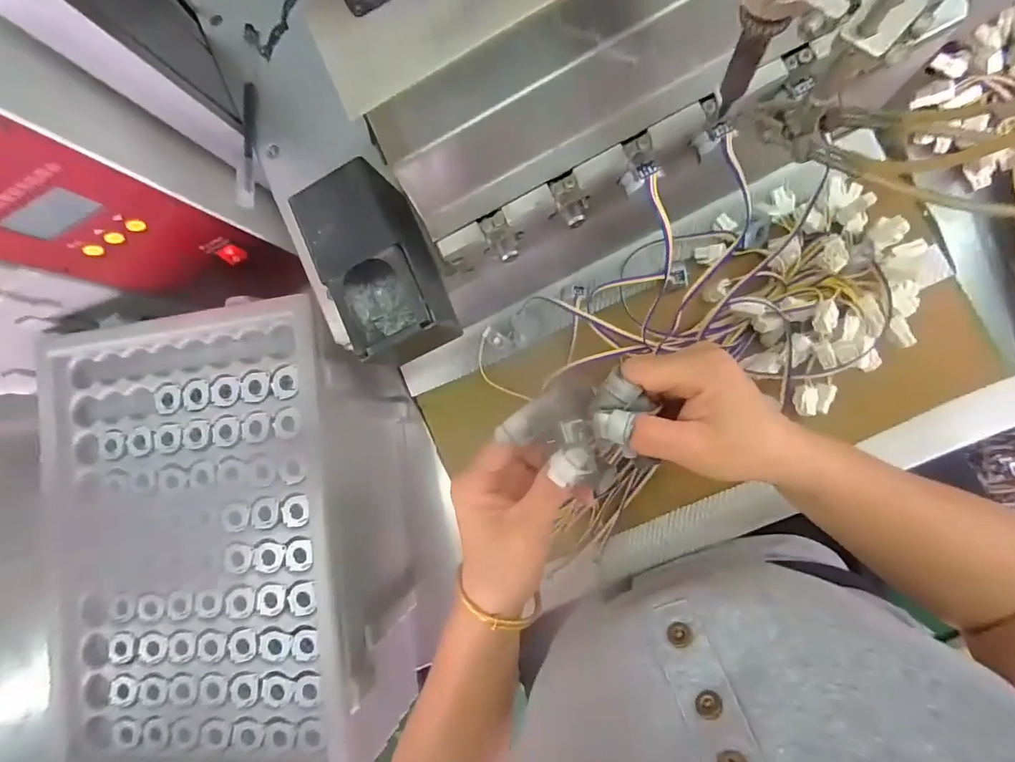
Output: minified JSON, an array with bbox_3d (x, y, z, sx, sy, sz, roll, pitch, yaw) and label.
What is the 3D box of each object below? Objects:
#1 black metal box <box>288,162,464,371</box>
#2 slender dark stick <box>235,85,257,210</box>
[{"bbox_3d":[-0.078,-0.069,0.309,0.064,0.071,0.117,-24,84,9],"label":"black metal box"},{"bbox_3d":[-0.201,-0.182,0.363,0.012,0.006,0.097,0,89,10],"label":"slender dark stick"}]

